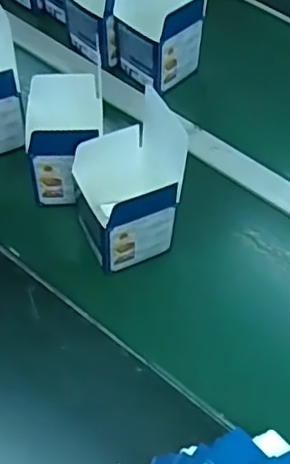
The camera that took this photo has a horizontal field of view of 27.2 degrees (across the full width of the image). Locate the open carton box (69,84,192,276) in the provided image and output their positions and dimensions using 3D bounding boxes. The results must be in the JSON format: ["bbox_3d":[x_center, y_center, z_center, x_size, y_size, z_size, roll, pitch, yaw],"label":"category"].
[{"bbox_3d":[-0.021,-0.046,0.613,0.097,0.164,0.088,-17,54,-16],"label":"open carton box"}]

